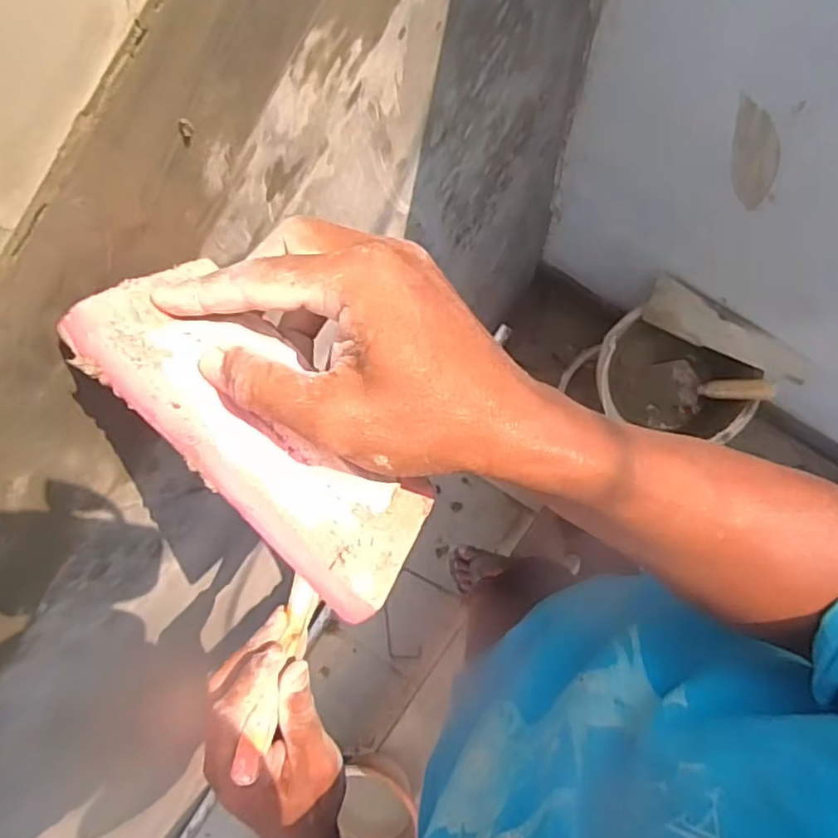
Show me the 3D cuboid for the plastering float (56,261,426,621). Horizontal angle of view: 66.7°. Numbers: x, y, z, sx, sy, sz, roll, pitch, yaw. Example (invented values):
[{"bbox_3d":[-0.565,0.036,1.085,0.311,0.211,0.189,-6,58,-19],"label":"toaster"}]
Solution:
[{"bbox_3d":[-0.056,0.001,0.251,0.150,0.076,0.020,47,130,-4],"label":"plastering float"}]

